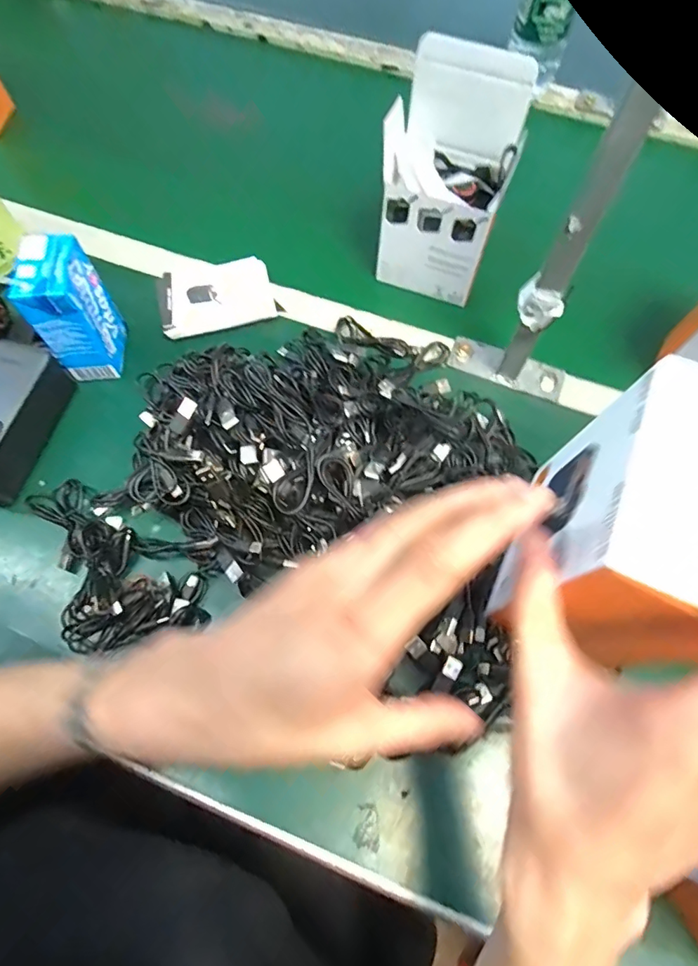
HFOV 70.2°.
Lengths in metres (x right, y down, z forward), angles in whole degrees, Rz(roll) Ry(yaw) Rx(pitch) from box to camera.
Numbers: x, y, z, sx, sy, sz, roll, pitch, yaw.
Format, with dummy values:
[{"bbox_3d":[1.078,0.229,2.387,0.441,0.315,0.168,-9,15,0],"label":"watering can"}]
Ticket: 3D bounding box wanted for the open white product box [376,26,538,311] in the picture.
[{"bbox_3d":[0.086,-0.267,0.449,0.105,0.184,0.070,19,68,7],"label":"open white product box"}]

